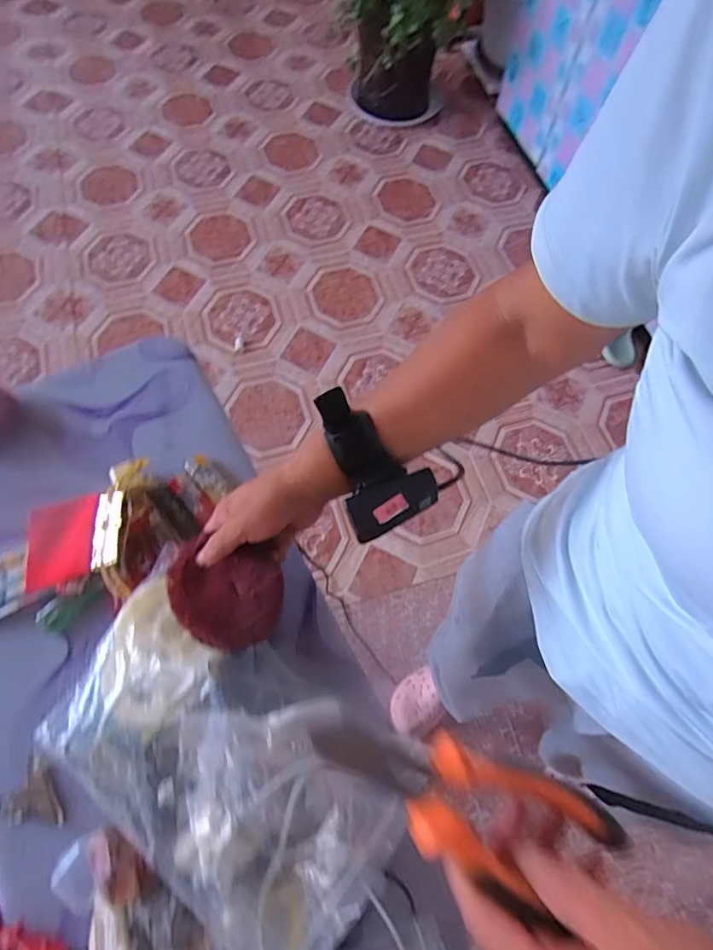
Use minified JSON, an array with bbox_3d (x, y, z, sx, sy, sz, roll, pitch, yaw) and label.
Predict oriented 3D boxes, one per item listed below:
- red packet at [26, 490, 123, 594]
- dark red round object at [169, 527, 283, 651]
[{"bbox_3d":[-0.244,0.053,0.459,0.096,0.015,0.072,-16,66,13],"label":"red packet"},{"bbox_3d":[-0.101,0.088,0.404,0.088,0.023,0.085,0,64,0],"label":"dark red round object"}]

